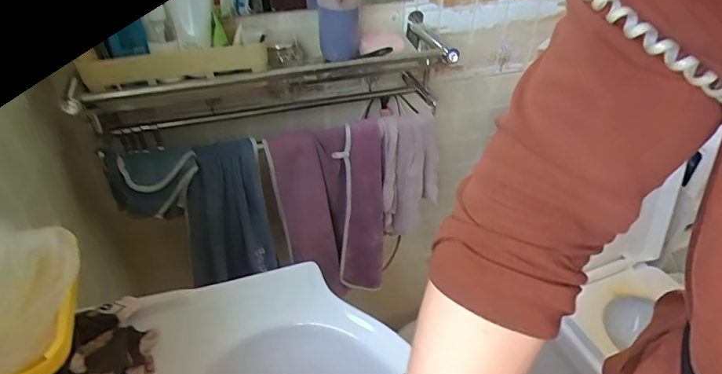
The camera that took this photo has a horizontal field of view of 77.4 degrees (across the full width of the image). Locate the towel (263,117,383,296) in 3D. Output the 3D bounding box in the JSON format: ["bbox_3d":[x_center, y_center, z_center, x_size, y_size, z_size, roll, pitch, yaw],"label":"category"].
[{"bbox_3d":[-0.056,0.064,0.876,0.204,0.380,0.057,-13,40,-18],"label":"towel"}]

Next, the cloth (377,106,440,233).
[{"bbox_3d":[0.095,-0.022,0.891,0.126,0.258,0.051,-26,46,-30],"label":"cloth"}]

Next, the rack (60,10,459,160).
[{"bbox_3d":[-0.123,-0.155,0.755,0.603,0.145,0.149,-12,40,-16],"label":"rack"}]

